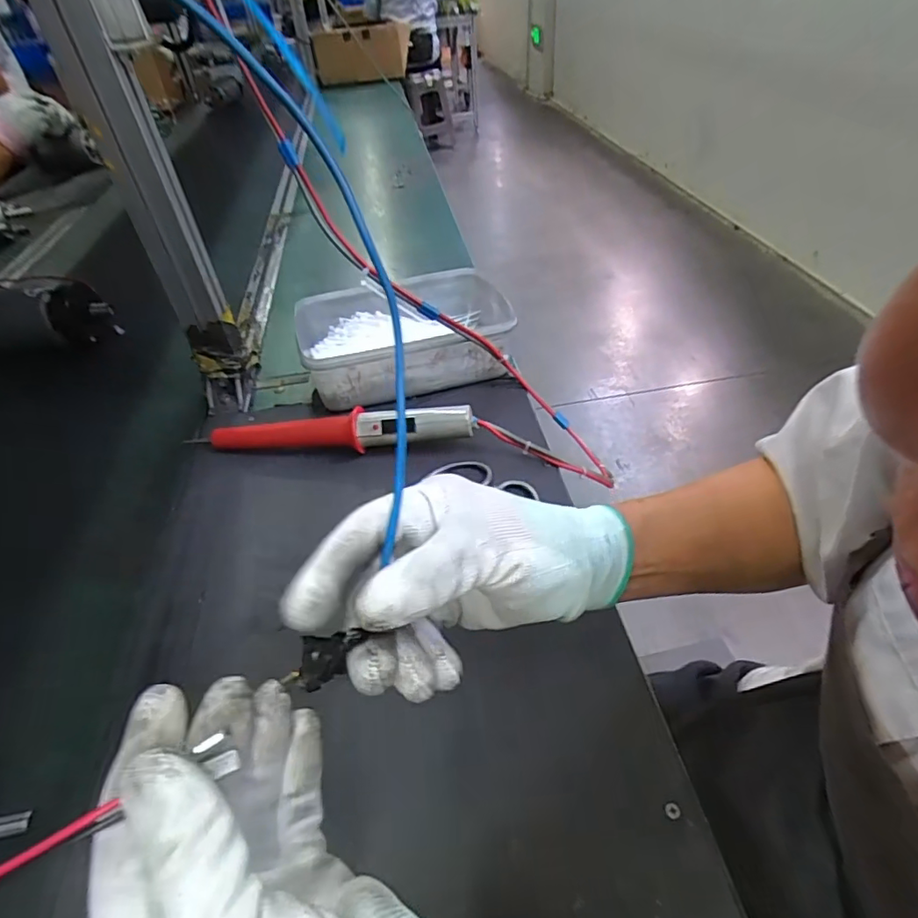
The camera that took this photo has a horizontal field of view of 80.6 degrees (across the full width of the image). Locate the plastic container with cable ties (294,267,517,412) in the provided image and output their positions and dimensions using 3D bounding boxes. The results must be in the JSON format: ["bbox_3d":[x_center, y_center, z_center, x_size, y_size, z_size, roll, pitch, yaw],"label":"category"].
[{"bbox_3d":[-0.059,-0.134,0.598,0.226,0.068,0.156,-12,41,-6],"label":"plastic container with cable ties"}]

